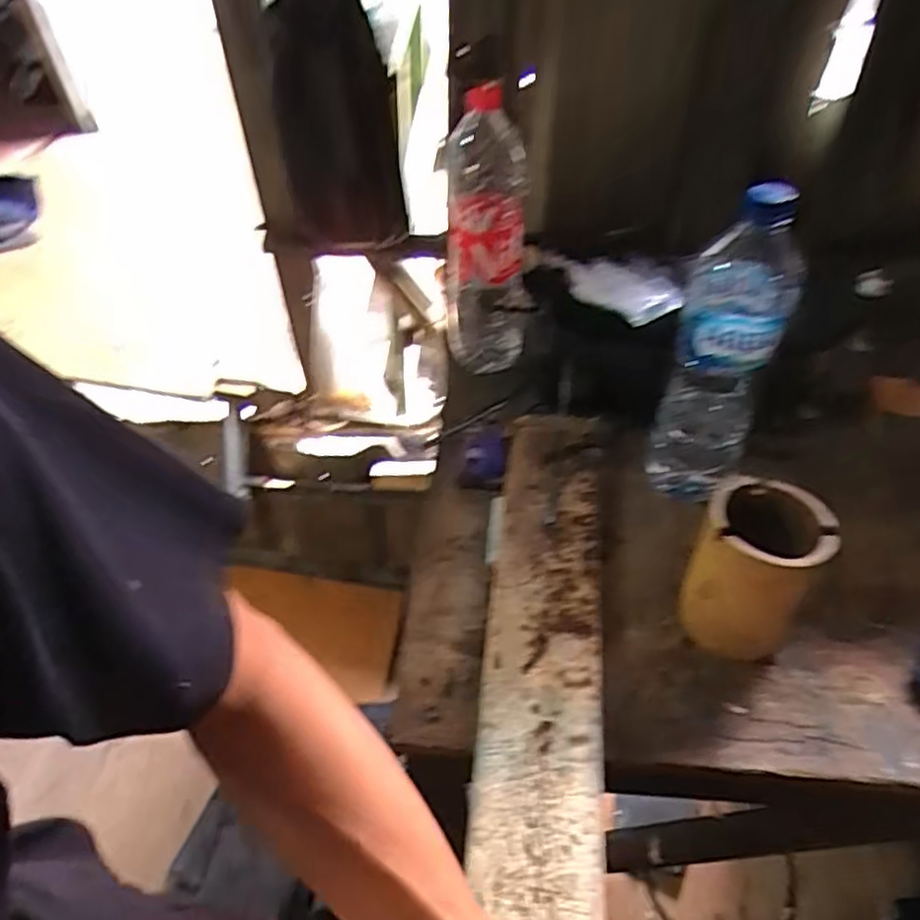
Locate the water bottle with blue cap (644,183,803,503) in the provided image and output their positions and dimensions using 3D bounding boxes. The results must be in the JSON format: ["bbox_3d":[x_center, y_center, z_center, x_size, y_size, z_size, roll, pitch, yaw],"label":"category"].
[{"bbox_3d":[0.244,-0.096,0.639,0.086,0.308,0.098,21,52,20],"label":"water bottle with blue cap"}]

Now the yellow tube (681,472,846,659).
[{"bbox_3d":[0.240,0.087,0.569,0.089,0.126,0.094,-1,48,1],"label":"yellow tube"}]

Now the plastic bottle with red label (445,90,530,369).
[{"bbox_3d":[0.032,-0.246,0.795,0.098,0.299,0.089,-2,48,0],"label":"plastic bottle with red label"}]

